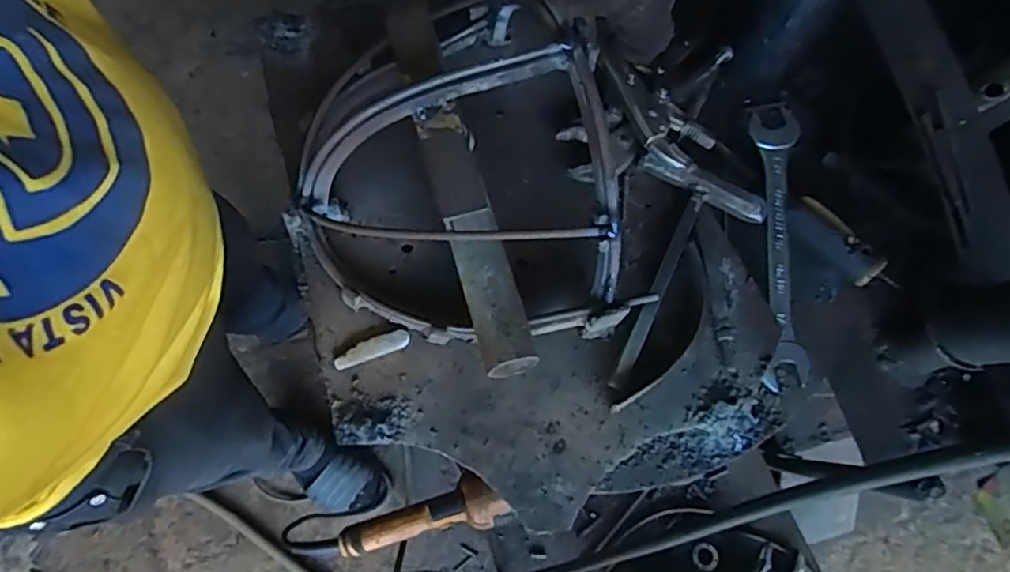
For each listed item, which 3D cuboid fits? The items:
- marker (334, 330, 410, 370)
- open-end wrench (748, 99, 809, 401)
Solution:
[{"bbox_3d":[-0.084,0.040,0.396,0.048,0.005,0.012,-20,71,-9],"label":"marker"},{"bbox_3d":[0.199,-0.031,0.458,0.037,0.011,0.208,7,75,-11],"label":"open-end wrench"}]

